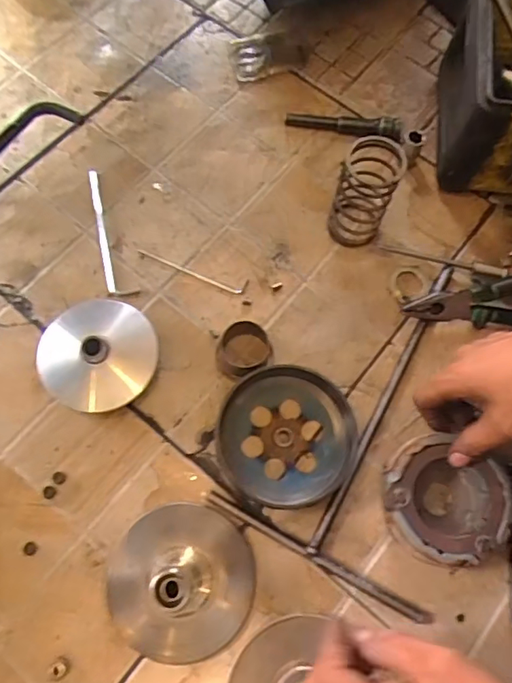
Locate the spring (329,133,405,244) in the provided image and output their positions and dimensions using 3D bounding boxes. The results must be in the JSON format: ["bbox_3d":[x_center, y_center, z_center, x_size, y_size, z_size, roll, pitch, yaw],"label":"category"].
[{"bbox_3d":[0.100,-0.138,0.501,0.051,0.100,0.055,14,71,4],"label":"spring"}]

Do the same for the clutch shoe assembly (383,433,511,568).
[{"bbox_3d":[0.154,0.131,0.444,0.095,0.038,0.098,0,71,-1],"label":"clutch shoe assembly"}]

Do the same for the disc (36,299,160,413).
[{"bbox_3d":[-0.142,0.011,0.473,0.101,0.040,0.098,0,71,-1],"label":"disc"}]

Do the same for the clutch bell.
[{"bbox_3d":[0.025,0.082,0.459,0.114,0.032,0.112,0,71,-1],"label":"clutch bell"}]

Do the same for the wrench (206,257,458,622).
[{"bbox_3d":[0.118,0.053,0.481,0.193,0.014,0.305,27,73,8],"label":"wrench"}]

